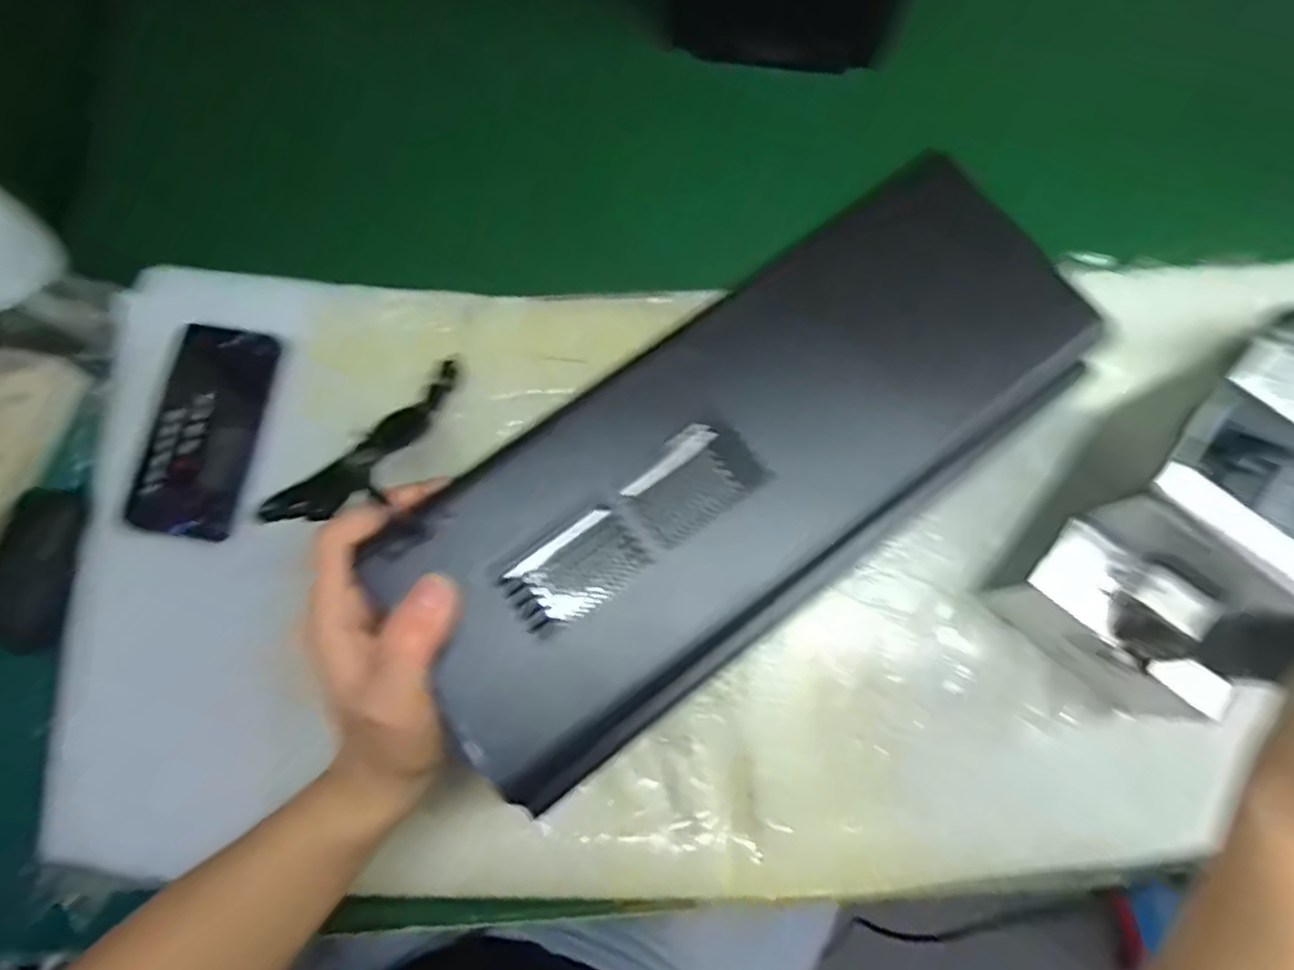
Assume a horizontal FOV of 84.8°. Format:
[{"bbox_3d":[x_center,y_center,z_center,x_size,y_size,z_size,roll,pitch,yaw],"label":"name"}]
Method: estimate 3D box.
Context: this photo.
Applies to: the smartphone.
[{"bbox_3d":[-0.315,-0.040,0.501,0.068,0.007,0.150,7,75,1],"label":"smartphone"}]

